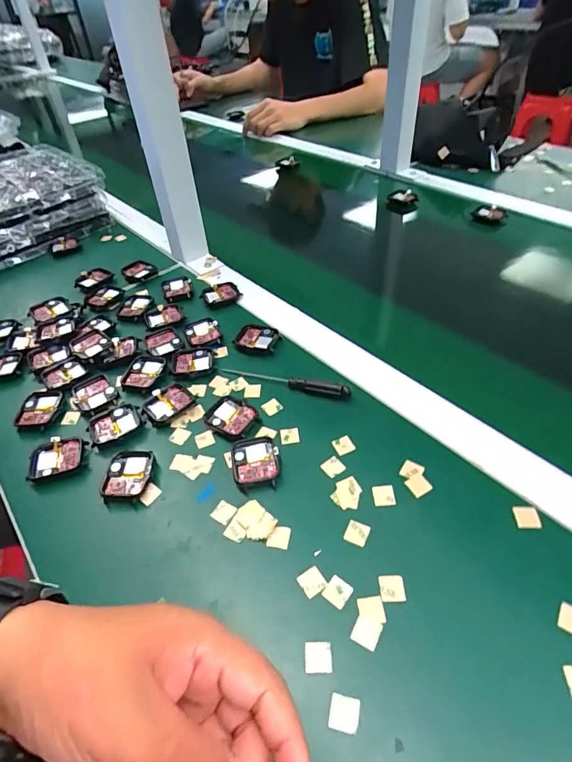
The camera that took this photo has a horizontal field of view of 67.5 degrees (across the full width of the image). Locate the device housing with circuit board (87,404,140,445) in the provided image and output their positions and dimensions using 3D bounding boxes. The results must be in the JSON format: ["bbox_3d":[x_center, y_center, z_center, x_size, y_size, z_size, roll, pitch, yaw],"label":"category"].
[{"bbox_3d":[-0.156,0.040,0.391,0.044,0.009,0.032,-23,48,-18],"label":"device housing with circuit board"}]

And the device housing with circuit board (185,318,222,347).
[{"bbox_3d":[-0.092,-0.054,0.475,0.036,0.006,0.044,-17,46,-13],"label":"device housing with circuit board"}]

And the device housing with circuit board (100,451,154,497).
[{"bbox_3d":[-0.129,0.078,0.350,0.035,0.011,0.041,0,45,4],"label":"device housing with circuit board"}]

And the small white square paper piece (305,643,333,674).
[{"bbox_3d":[0.019,0.164,0.254,0.016,0.004,0.016,-2,45,2],"label":"small white square paper piece"}]

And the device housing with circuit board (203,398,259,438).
[{"bbox_3d":[-0.048,0.034,0.387,0.044,0.009,0.037,24,51,25],"label":"device housing with circuit board"}]

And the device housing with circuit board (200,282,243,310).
[{"bbox_3d":[-0.080,-0.106,0.528,0.047,0.007,0.041,-22,48,-17],"label":"device housing with circuit board"}]

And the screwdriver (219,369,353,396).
[{"bbox_3d":[-0.003,-0.002,0.411,0.130,0.014,0.012,12,47,16],"label":"screwdriver"}]

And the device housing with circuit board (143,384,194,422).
[{"bbox_3d":[-0.111,0.020,0.404,0.043,0.007,0.036,-33,52,-26],"label":"device housing with circuit board"}]

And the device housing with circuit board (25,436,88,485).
[{"bbox_3d":[-0.197,0.070,0.370,0.045,0.016,0.039,-10,45,-6],"label":"device housing with circuit board"}]

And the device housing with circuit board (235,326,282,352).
[{"bbox_3d":[-0.030,-0.045,0.464,0.044,0.011,0.035,14,47,17],"label":"device housing with circuit board"}]

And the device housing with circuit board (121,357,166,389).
[{"bbox_3d":[-0.146,-0.009,0.436,0.035,0.008,0.043,9,46,13],"label":"device housing with circuit board"}]

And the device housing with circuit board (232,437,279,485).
[{"bbox_3d":[-0.025,0.066,0.352,0.036,0.009,0.043,-7,45,-3],"label":"device housing with circuit board"}]

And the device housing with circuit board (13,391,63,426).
[{"bbox_3d":[-0.237,0.030,0.415,0.034,0.015,0.042,0,45,3],"label":"device housing with circuit board"}]

